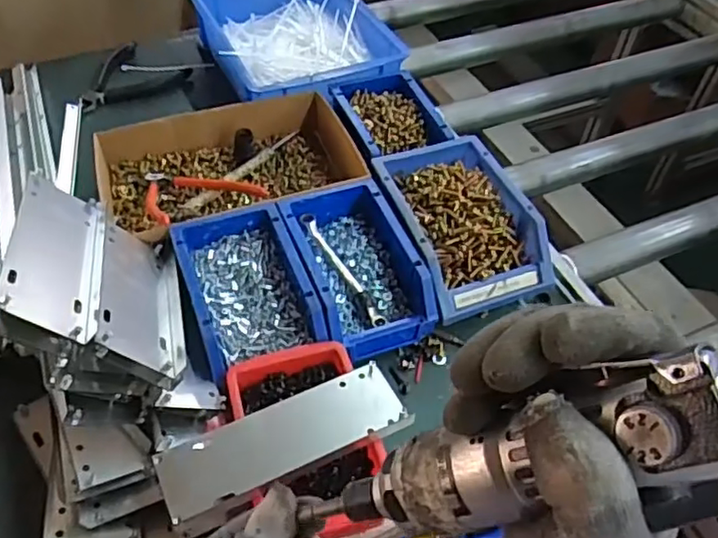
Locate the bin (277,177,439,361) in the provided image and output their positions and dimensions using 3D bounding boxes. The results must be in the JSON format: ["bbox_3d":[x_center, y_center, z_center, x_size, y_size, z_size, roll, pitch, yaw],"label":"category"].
[{"bbox_3d":[-0.006,-0.009,0.590,0.100,0.054,0.183,-16,53,-15],"label":"bin"}]

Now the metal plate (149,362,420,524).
[{"bbox_3d":[-0.055,0.124,0.460,0.178,0.011,0.059,-20,55,-16],"label":"metal plate"}]

